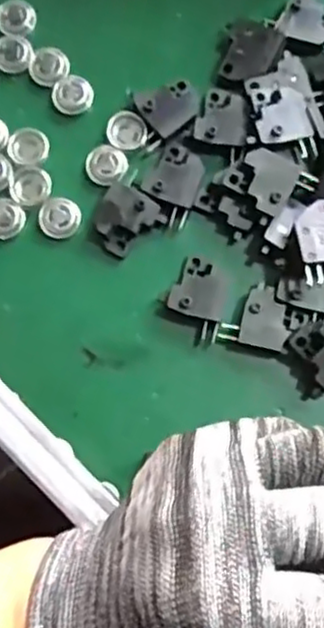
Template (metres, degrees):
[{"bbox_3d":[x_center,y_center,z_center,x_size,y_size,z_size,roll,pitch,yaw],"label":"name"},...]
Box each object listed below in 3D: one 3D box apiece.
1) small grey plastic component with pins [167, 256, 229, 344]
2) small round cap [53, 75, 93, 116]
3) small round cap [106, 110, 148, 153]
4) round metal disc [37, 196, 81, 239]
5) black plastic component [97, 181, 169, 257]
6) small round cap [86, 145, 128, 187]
[{"bbox_3d":[0.017,-0.007,0.304,0.025,0.008,0.030,25,80,5],"label":"small grey plastic component with pins"},{"bbox_3d":[-0.041,-0.102,0.324,0.017,0.004,0.019,-2,79,0],"label":"small round cap"},{"bbox_3d":[-0.016,-0.083,0.320,0.017,0.004,0.020,-23,79,-4],"label":"small round cap"},{"bbox_3d":[-0.046,-0.043,0.313,0.017,0.004,0.019,29,80,6],"label":"round metal disc"},{"bbox_3d":[-0.016,-0.041,0.310,0.027,0.007,0.027,32,80,6],"label":"black plastic component"},{"bbox_3d":[-0.025,-0.067,0.316,0.019,0.004,0.018,0,79,0],"label":"small round cap"}]

